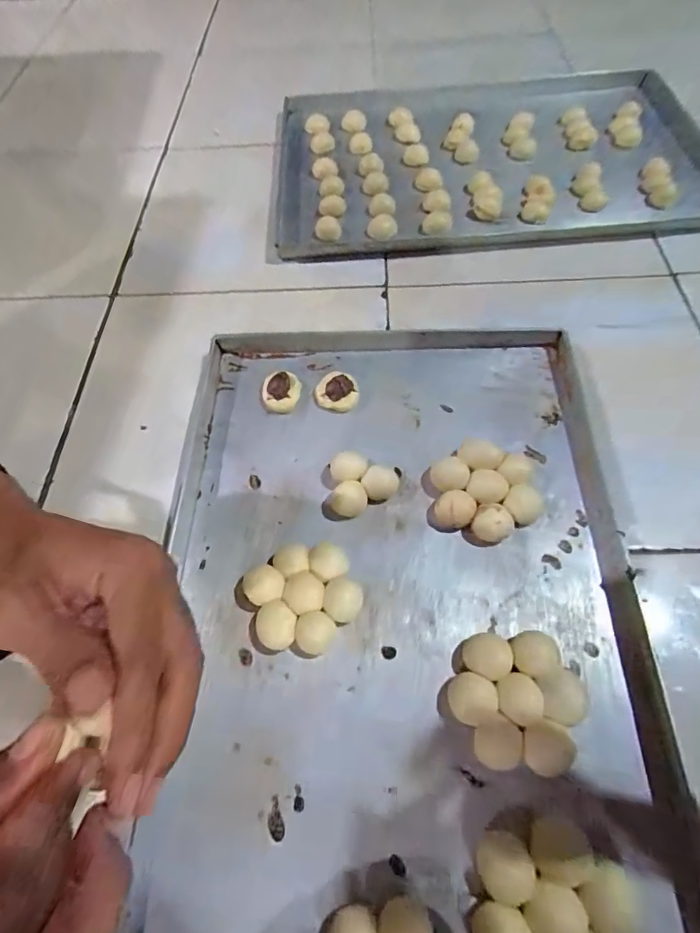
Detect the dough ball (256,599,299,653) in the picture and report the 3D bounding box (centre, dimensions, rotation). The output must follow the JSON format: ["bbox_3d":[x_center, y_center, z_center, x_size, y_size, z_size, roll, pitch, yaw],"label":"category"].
[{"bbox_3d":[-0.068,0.149,0.440,0.038,0.022,0.039,-1,61,2],"label":"dough ball"}]

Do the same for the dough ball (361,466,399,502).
[{"bbox_3d":[0.033,0.019,0.510,0.036,0.020,0.036,-1,61,2],"label":"dough ball"}]

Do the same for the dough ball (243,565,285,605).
[{"bbox_3d":[-0.082,0.117,0.457,0.038,0.024,0.040,-1,61,2],"label":"dough ball"}]

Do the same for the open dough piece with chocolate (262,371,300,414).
[{"bbox_3d":[-0.084,-0.091,0.575,0.046,0.018,0.052,2,61,4],"label":"open dough piece with chocolate"}]

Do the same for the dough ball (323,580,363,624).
[{"bbox_3d":[-0.006,0.129,0.446,0.035,0.024,0.035,-1,61,2],"label":"dough ball"}]

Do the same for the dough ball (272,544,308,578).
[{"bbox_3d":[-0.056,0.096,0.468,0.036,0.023,0.032,-18,61,-7],"label":"dough ball"}]

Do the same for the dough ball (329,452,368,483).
[{"bbox_3d":[-0.002,0.003,0.518,0.040,0.023,0.031,9,62,8],"label":"dough ball"}]

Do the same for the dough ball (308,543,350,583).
[{"bbox_3d":[-0.021,0.098,0.467,0.039,0.027,0.035,33,67,19],"label":"dough ball"}]

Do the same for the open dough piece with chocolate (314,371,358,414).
[{"bbox_3d":[-0.016,-0.089,0.568,0.050,0.022,0.047,-1,61,2],"label":"open dough piece with chocolate"}]

